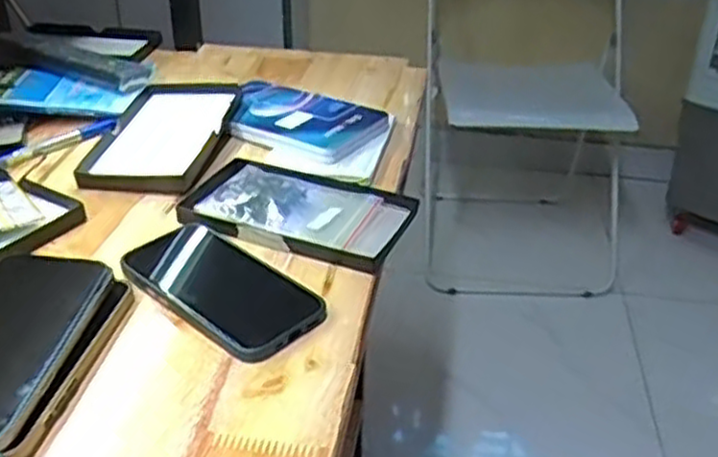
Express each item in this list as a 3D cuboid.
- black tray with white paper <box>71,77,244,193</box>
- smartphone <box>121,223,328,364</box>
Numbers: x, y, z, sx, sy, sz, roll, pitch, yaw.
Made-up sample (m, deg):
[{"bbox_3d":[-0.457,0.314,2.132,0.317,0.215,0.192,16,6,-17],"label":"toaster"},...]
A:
[{"bbox_3d":[-0.186,-0.103,0.740,0.113,0.016,0.217,3,32,4],"label":"black tray with white paper"},{"bbox_3d":[-0.102,0.037,0.534,0.165,0.010,0.077,27,41,35],"label":"smartphone"}]

